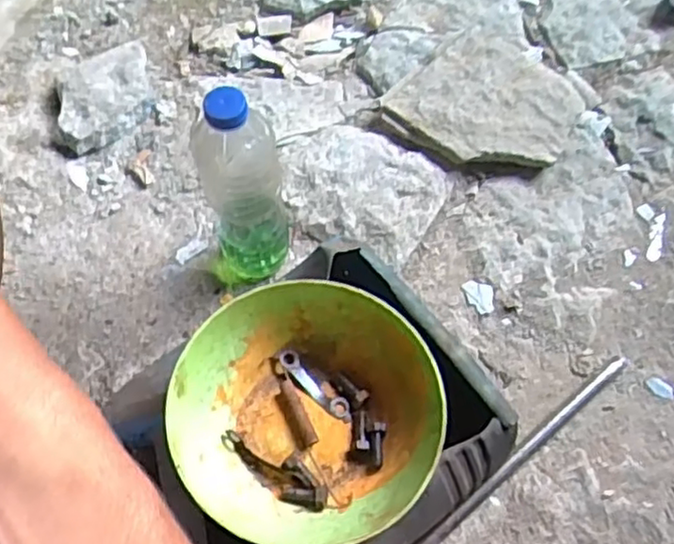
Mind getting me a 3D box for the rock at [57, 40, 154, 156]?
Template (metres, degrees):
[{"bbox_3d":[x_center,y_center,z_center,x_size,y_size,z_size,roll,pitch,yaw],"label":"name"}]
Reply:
[{"bbox_3d":[-0.252,-0.191,0.757,0.101,0.043,0.124,-13,65,-6],"label":"rock"}]

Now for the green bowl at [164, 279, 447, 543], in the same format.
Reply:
[{"bbox_3d":[-0.021,0.108,0.527,0.187,0.073,0.191,-1,61,1],"label":"green bowl"}]

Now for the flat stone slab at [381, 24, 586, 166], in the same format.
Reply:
[{"bbox_3d":[0.174,-0.194,0.749,0.175,0.026,0.198,34,68,14],"label":"flat stone slab"}]

